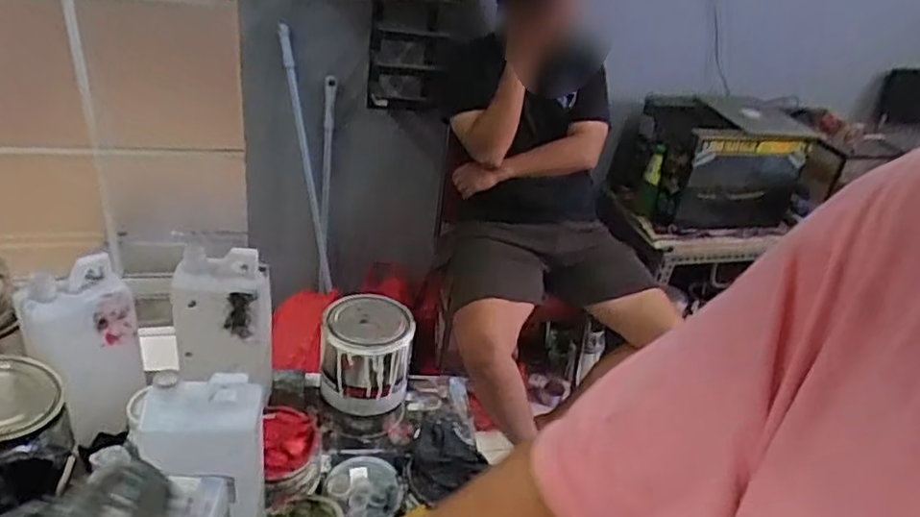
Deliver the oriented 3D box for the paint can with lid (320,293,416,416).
[{"bbox_3d":[-0.114,0.114,0.805,0.106,0.105,0.102,7,32,-5],"label":"paint can with lid"}]

